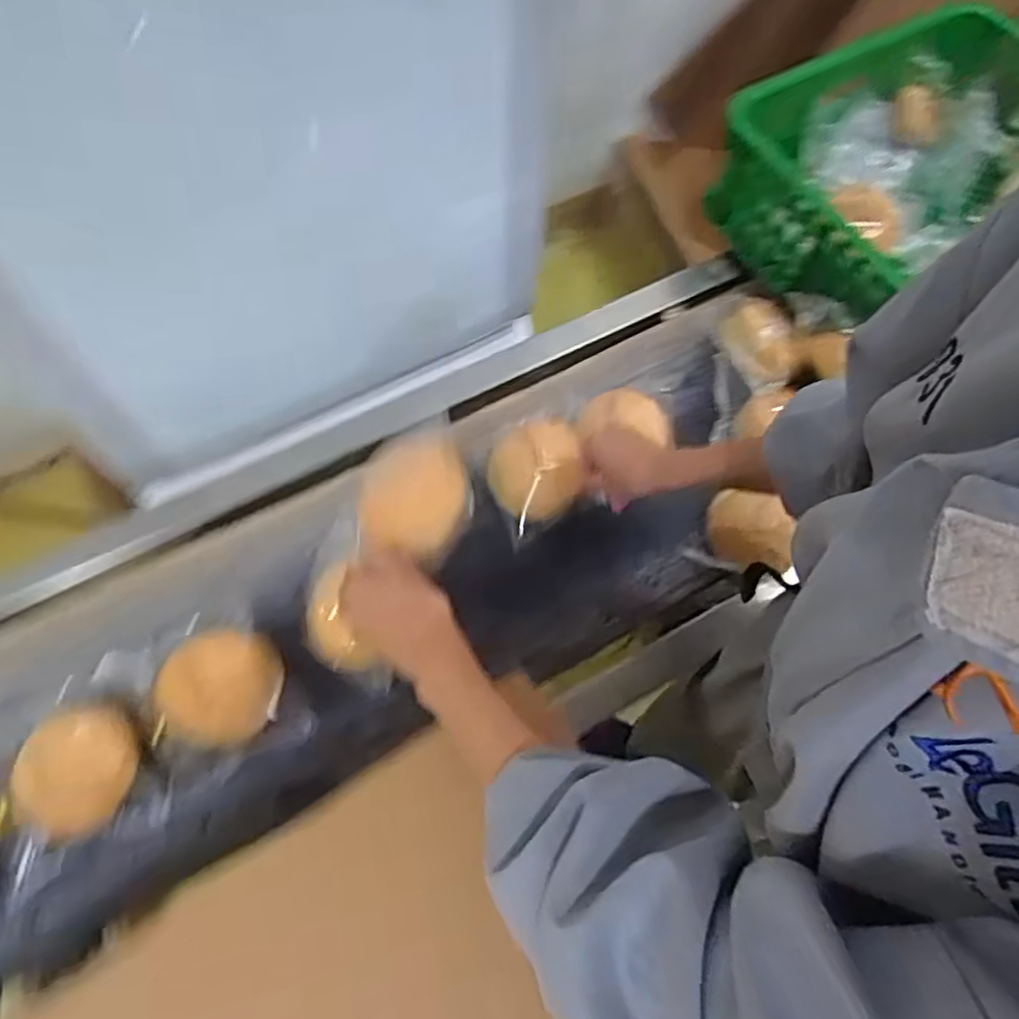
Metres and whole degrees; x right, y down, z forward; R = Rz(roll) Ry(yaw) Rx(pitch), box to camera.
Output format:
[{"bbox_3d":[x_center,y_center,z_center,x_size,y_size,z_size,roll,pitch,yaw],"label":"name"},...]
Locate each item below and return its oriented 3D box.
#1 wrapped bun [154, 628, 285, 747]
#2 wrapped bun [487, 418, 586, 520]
[{"bbox_3d":[-0.254,0.156,0.624,0.090,0.057,0.099,1,65,-2],"label":"wrapped bun"},{"bbox_3d":[0.026,-0.042,0.718,0.090,0.046,0.096,-8,66,-6],"label":"wrapped bun"}]

